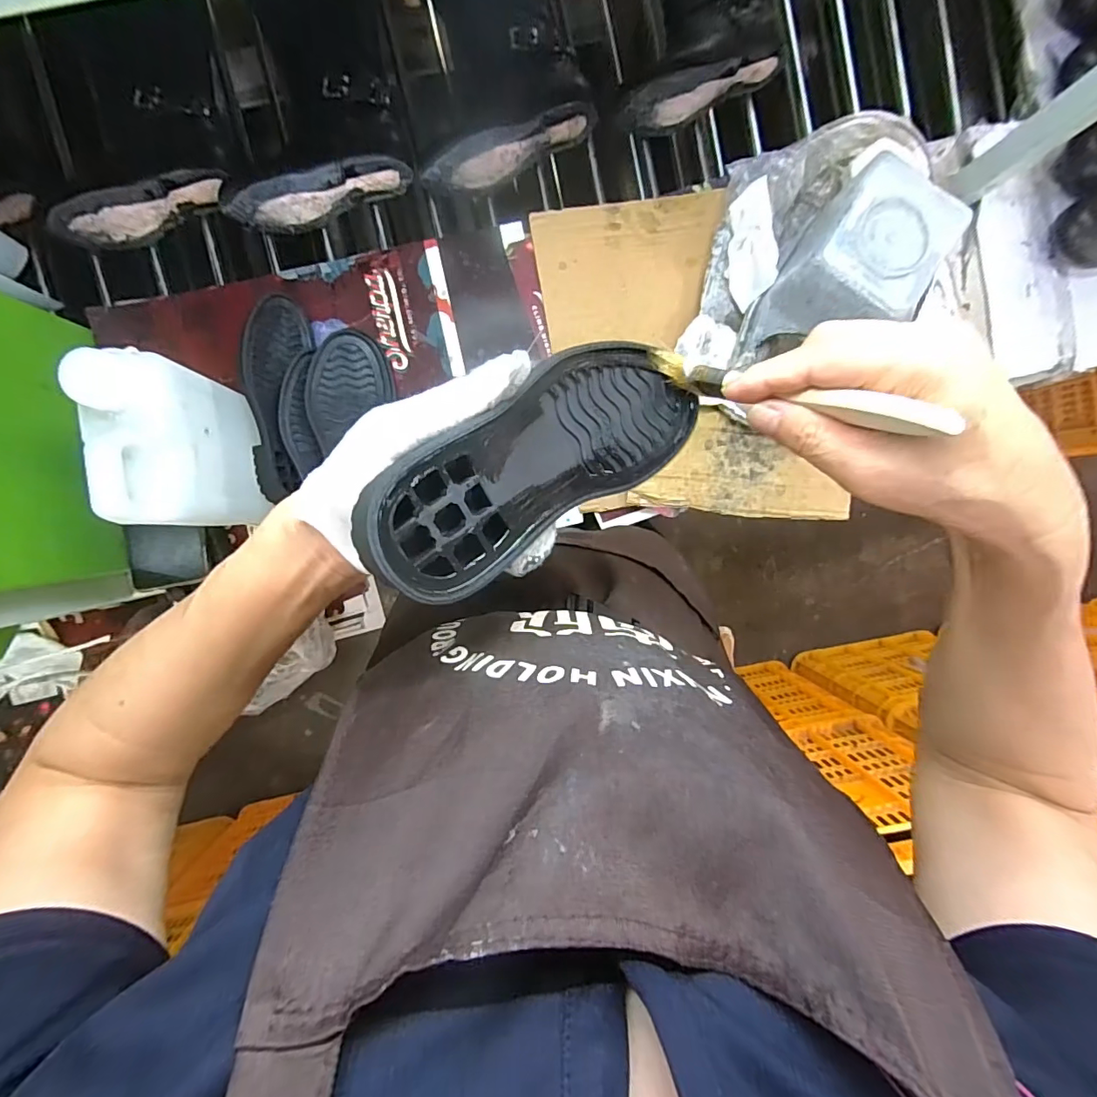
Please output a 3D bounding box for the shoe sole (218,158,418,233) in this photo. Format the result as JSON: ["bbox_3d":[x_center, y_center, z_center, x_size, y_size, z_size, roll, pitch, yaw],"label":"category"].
[{"bbox_3d":[-0.244,-0.378,0.527,0.191,0.062,0.023,-17,96,-2],"label":"shoe sole"}]

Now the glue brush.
[{"bbox_3d":[0.103,-0.074,0.233,0.025,0.147,0.013,36,92,-41],"label":"glue brush"}]

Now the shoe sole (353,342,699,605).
[{"bbox_3d":[0.004,-0.048,0.236,0.201,0.019,0.068,-37,97,-35],"label":"shoe sole"}]

